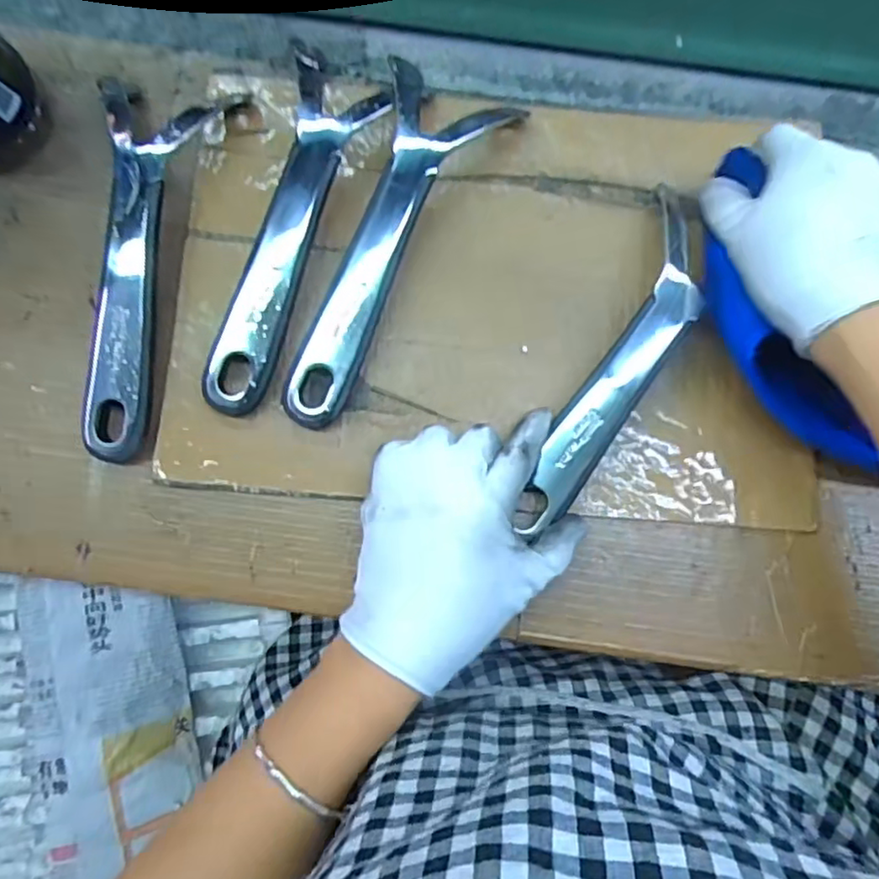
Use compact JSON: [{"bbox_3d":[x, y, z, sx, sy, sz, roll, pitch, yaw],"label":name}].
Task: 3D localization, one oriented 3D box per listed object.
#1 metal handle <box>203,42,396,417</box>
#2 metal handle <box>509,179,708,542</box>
[{"bbox_3d":[-0.079,-0.121,0.352,0.056,0.034,0.219,15,81,2],"label":"metal handle"},{"bbox_3d":[0.100,-0.041,0.343,0.039,0.019,0.202,29,85,4],"label":"metal handle"}]

